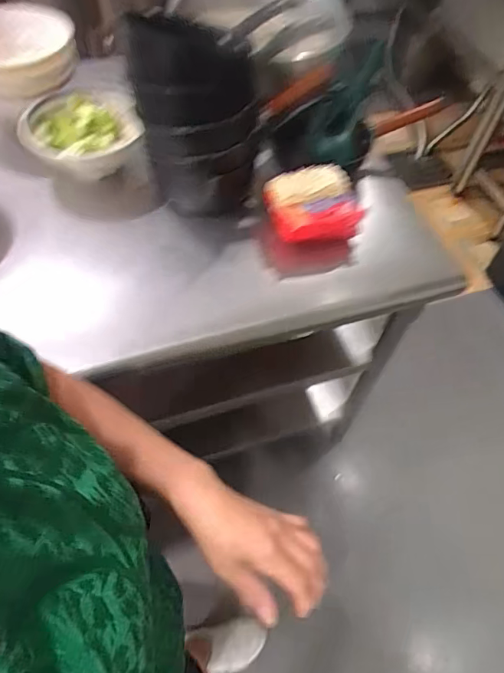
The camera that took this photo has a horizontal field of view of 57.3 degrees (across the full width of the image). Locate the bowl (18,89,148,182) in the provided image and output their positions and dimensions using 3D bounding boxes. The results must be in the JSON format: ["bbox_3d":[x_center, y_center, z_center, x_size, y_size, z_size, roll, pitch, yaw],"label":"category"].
[{"bbox_3d":[-0.317,-0.367,0.874,0.195,0.108,0.191,2,54,-3],"label":"bowl"}]

